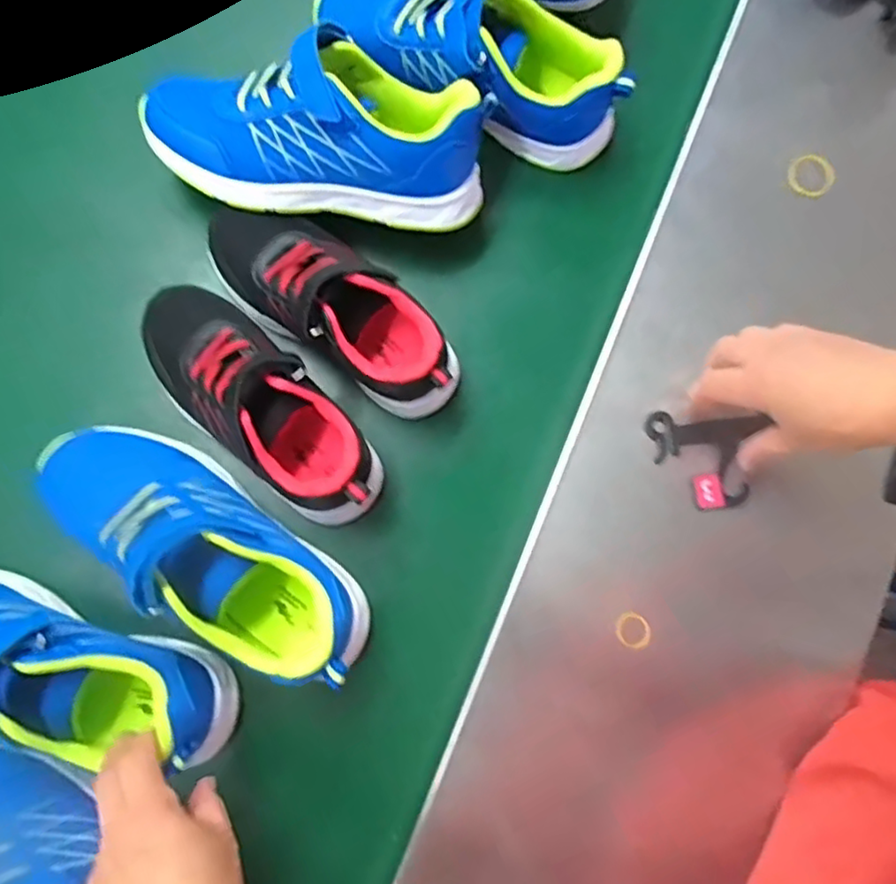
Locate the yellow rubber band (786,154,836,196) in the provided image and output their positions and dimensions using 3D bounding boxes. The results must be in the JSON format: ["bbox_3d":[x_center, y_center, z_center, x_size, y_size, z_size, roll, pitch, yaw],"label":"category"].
[{"bbox_3d":[0.285,-0.208,0.513,0.037,0.005,0.034,0,84,-2],"label":"yellow rubber band"}]

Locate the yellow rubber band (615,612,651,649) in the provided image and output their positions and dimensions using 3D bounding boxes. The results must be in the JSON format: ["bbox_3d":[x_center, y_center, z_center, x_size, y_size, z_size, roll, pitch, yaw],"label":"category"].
[{"bbox_3d":[0.126,0.129,0.447,0.022,0.005,0.025,-24,82,-6],"label":"yellow rubber band"}]

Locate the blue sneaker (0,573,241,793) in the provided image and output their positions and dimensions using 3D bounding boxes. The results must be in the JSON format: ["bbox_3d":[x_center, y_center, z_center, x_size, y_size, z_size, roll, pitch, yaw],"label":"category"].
[{"bbox_3d":[-0.255,0.139,0.408,0.235,0.076,0.074,18,77,2],"label":"blue sneaker"}]

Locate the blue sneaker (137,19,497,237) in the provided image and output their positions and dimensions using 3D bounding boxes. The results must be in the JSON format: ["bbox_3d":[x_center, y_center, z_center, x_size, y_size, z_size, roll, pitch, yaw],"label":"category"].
[{"bbox_3d":[-0.091,-0.219,0.454,0.237,0.069,0.114,4,80,-2],"label":"blue sneaker"}]

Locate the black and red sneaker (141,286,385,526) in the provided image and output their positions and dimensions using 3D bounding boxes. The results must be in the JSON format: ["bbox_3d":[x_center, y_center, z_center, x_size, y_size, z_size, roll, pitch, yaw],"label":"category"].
[{"bbox_3d":[-0.131,-0.027,0.450,0.204,0.082,0.080,43,81,5],"label":"black and red sneaker"}]

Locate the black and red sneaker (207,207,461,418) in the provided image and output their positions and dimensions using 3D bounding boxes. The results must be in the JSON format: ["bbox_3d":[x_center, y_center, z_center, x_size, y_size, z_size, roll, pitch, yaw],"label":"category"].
[{"bbox_3d":[-0.071,-0.095,0.465,0.187,0.087,0.085,36,81,4],"label":"black and red sneaker"}]

